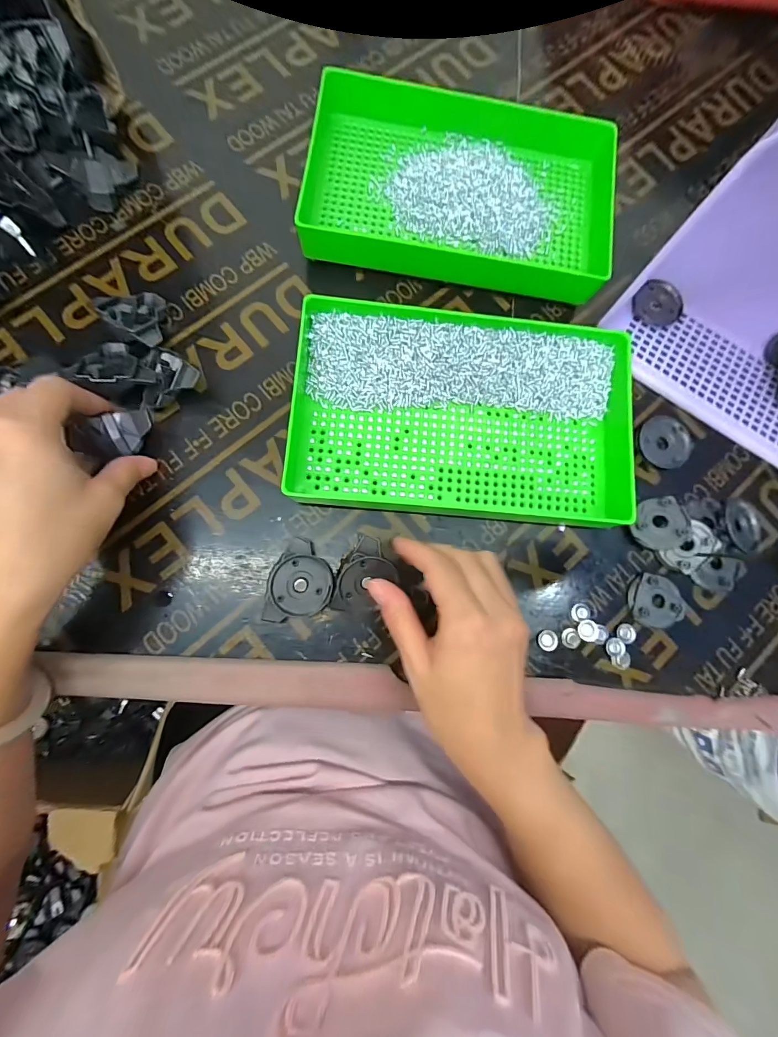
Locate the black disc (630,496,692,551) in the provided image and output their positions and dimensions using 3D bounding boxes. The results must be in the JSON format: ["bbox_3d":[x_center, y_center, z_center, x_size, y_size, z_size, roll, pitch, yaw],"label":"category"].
[{"bbox_3d":[0.209,0.004,0.304,0.039,0.012,0.039,-5,70,14],"label":"black disc"}]

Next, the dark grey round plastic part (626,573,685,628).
[{"bbox_3d":[0.204,0.064,0.301,0.042,0.006,0.038,32,80,1],"label":"dark grey round plastic part"}]

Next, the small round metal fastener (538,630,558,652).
[{"bbox_3d":[0.118,0.091,0.292,0.014,0.004,0.015,1,81,-4],"label":"small round metal fastener"}]

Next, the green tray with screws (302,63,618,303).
[{"bbox_3d":[0.061,-0.277,0.329,0.258,0.034,0.175,11,80,-2],"label":"green tray with screws"}]

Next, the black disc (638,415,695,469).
[{"bbox_3d":[0.224,-0.061,0.319,0.043,0.008,0.042,1,81,-4],"label":"black disc"}]

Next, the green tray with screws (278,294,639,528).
[{"bbox_3d":[0.054,-0.077,0.298,0.245,0.037,0.149,5,81,-4],"label":"green tray with screws"}]

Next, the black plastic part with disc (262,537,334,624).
[{"bbox_3d":[-0.062,0.043,0.274,0.045,0.011,0.055,4,87,-30],"label":"black plastic part with disc"}]

